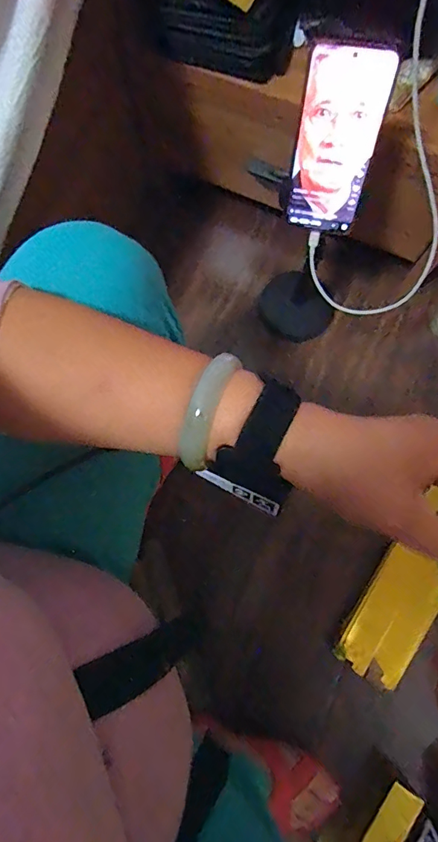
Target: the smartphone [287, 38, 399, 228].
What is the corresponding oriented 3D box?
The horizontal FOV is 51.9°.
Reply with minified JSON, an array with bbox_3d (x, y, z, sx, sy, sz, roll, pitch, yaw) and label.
[{"bbox_3d":[0.112,-0.262,0.436,0.071,0.158,0.005,9,52,3],"label":"smartphone"}]

